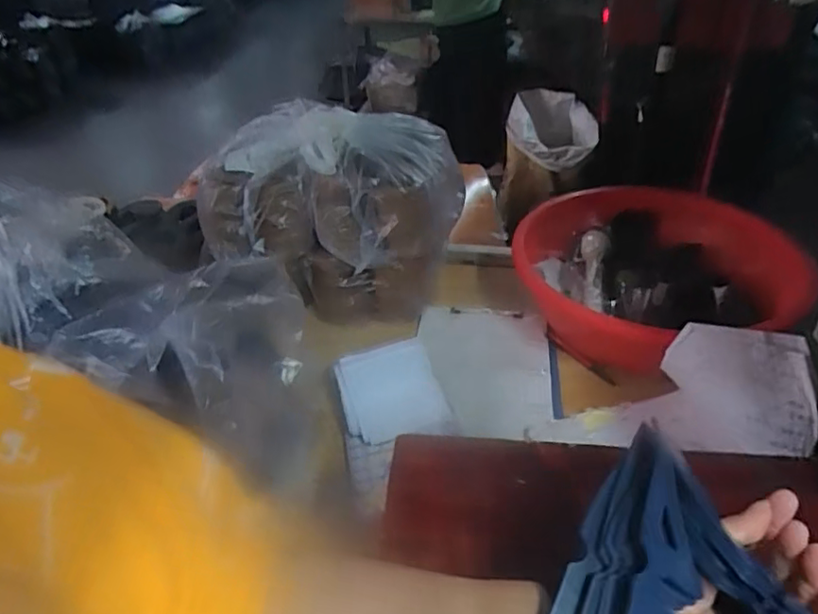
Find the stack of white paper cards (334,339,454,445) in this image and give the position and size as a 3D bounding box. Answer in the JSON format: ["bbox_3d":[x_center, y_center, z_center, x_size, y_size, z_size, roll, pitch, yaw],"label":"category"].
[{"bbox_3d":[-0.026,0.106,0.770,0.124,0.011,0.130,-15,57,-11],"label":"stack of white paper cards"}]

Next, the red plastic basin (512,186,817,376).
[{"bbox_3d":[0.349,-0.033,0.908,0.409,0.147,0.380,-1,36,0],"label":"red plastic basin"}]

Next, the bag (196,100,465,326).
[{"bbox_3d":[-0.114,-0.156,0.989,0.384,0.286,0.259,0,36,2],"label":"bag"}]

